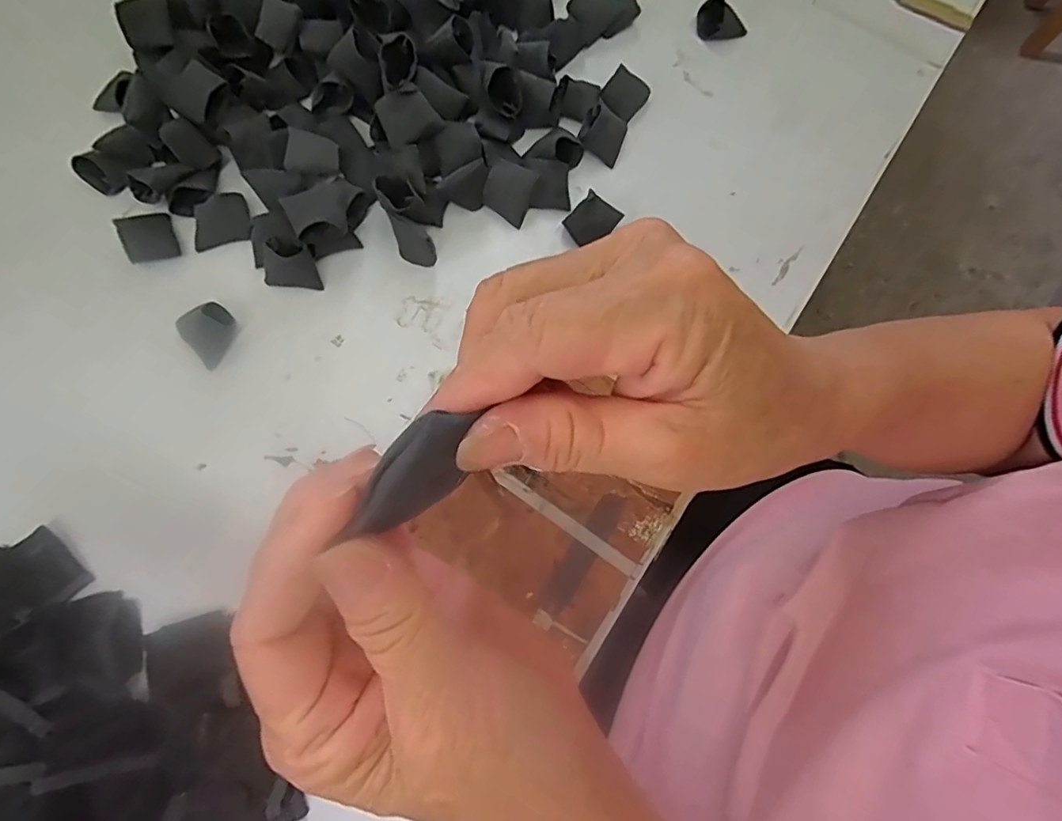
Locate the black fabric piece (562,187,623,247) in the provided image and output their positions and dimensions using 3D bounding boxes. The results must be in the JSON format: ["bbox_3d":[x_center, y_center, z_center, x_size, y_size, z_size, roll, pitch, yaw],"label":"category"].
[{"bbox_3d":[0.049,-0.148,0.422,0.033,0.010,0.043,40,82,-18],"label":"black fabric piece"}]

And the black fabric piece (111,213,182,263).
[{"bbox_3d":[-0.289,-0.132,0.410,0.036,0.005,0.041,-18,77,-25],"label":"black fabric piece"}]

